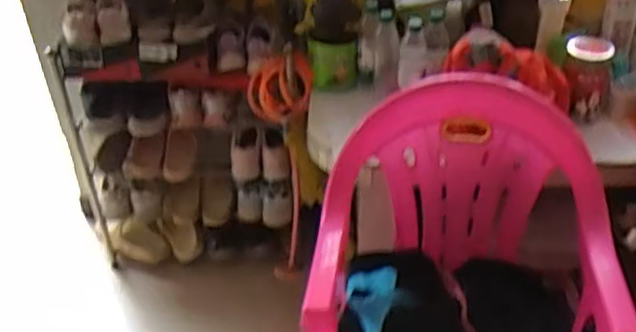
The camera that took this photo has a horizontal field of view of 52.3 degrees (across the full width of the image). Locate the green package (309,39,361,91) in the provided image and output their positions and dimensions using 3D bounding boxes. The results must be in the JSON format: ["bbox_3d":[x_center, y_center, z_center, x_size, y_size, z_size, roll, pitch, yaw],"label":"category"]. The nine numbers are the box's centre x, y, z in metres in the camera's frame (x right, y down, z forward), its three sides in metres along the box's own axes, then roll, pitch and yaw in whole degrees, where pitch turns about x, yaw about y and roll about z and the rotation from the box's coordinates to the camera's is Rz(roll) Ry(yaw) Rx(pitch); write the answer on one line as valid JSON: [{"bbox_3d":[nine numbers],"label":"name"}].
[{"bbox_3d":[0.037,-0.240,1.536,0.118,0.118,0.041,3,37,8],"label":"green package"}]

